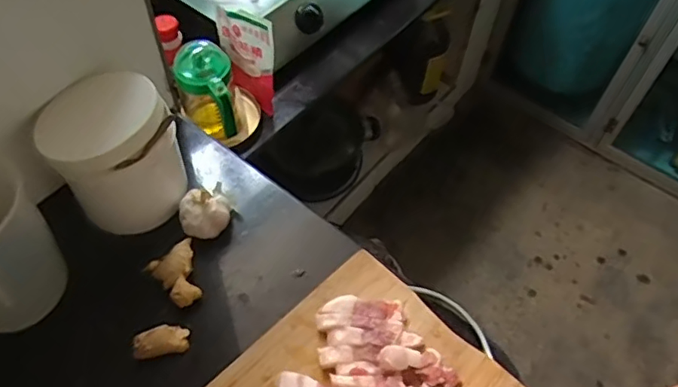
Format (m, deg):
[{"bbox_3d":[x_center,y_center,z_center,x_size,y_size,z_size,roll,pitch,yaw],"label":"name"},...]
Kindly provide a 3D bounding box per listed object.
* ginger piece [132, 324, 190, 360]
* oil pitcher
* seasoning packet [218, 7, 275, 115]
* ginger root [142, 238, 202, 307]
[{"bbox_3d":[-0.175,0.146,0.564,0.051,0.022,0.026,-11,56,-11],"label":"ginger piece"},{"bbox_3d":[-0.198,-0.148,0.858,0.076,0.121,0.101,-7,56,-8],"label":"oil pitcher"},{"bbox_3d":[-0.149,-0.218,0.906,0.108,0.165,0.022,31,59,17],"label":"seasoning packet"},{"bbox_3d":[-0.162,0.084,0.601,0.061,0.025,0.053,38,61,21],"label":"ginger root"}]

